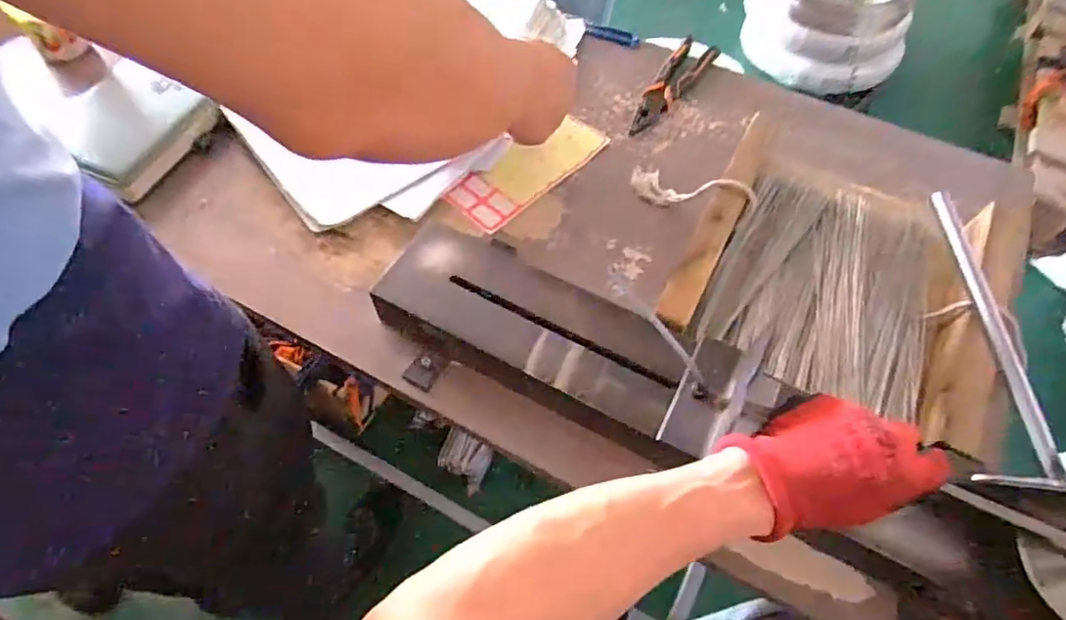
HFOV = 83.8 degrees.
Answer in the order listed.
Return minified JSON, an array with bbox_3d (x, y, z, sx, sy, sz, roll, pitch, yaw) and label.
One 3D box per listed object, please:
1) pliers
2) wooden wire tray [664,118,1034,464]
[{"bbox_3d":[0.175,-0.285,0.746,0.047,0.016,0.198,30,61,15],"label":"pliers"},{"bbox_3d":[0.289,-0.039,0.566,0.278,0.064,0.261,23,60,11],"label":"wooden wire tray"}]

